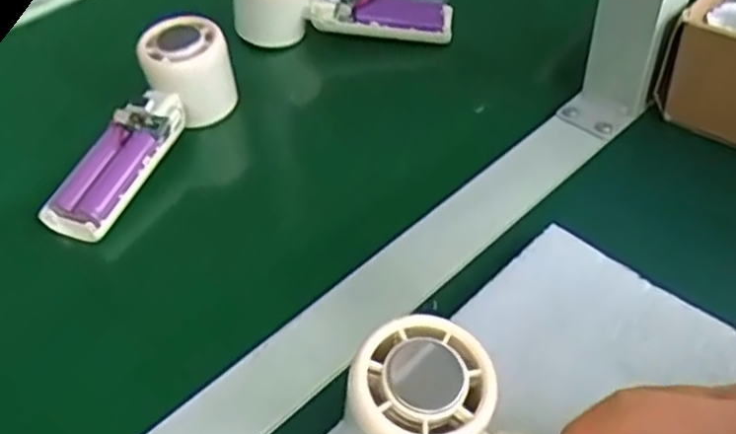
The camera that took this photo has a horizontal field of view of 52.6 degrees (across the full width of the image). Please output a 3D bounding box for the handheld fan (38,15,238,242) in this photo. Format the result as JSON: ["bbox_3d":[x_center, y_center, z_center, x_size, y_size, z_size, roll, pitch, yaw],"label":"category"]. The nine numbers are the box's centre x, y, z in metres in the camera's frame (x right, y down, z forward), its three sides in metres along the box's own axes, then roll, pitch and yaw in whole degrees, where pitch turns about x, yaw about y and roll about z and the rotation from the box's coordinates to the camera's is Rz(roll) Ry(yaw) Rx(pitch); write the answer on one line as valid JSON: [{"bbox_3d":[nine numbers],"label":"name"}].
[{"bbox_3d":[-0.146,-0.061,0.468,0.048,0.054,0.155,17,49,20],"label":"handheld fan"}]

